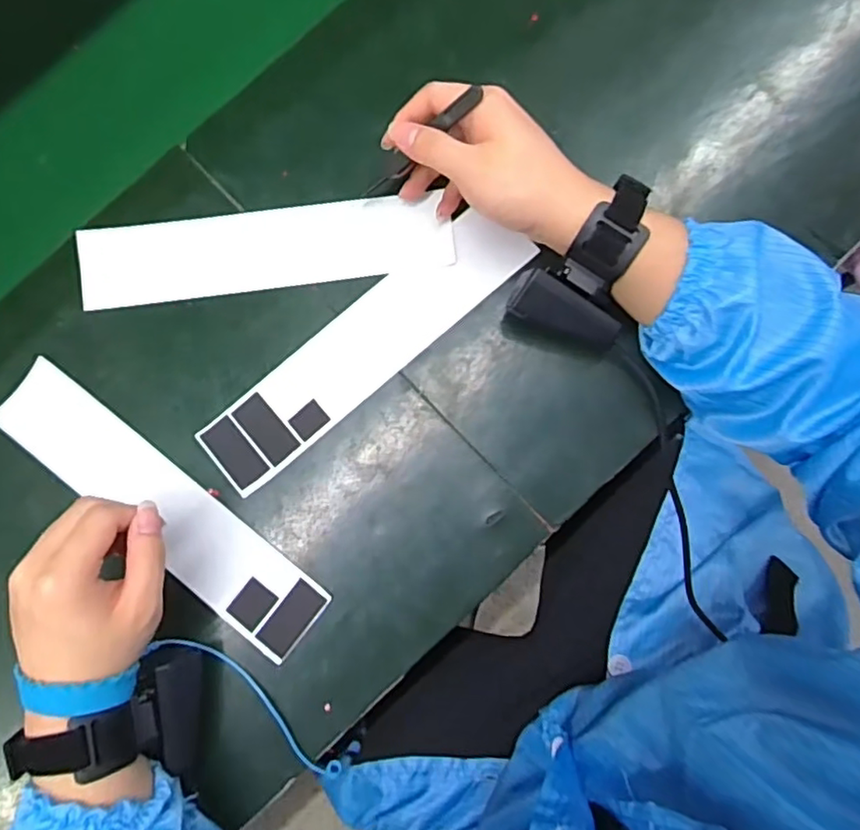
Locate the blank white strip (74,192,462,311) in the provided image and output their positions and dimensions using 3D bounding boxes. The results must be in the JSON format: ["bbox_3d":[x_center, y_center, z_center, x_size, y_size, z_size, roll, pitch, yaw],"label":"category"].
[{"bbox_3d":[-0.118,-0.120,0.438,0.260,0.010,0.058,-7,86,1],"label":"blank white strip"}]

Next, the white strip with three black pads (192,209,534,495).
[{"bbox_3d":[-0.044,-0.048,0.426,0.258,0.005,0.059,-38,81,-1],"label":"white strip with three black pads"}]

